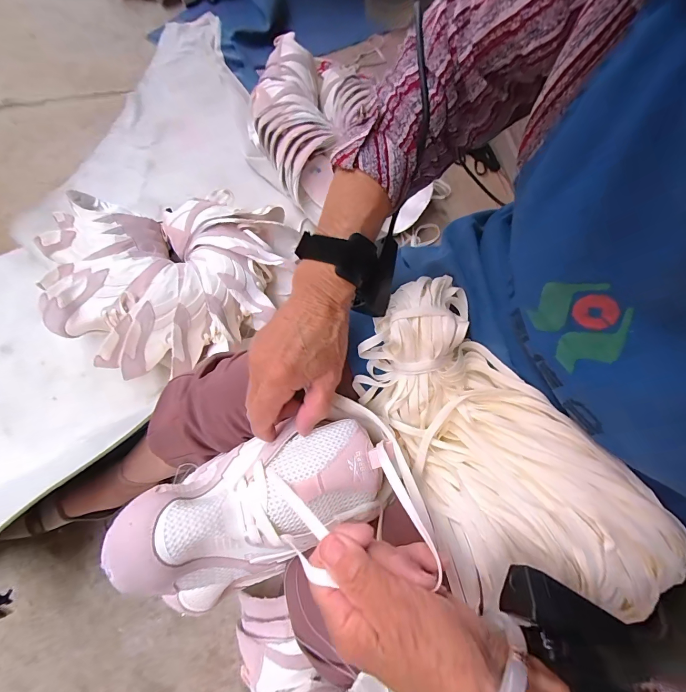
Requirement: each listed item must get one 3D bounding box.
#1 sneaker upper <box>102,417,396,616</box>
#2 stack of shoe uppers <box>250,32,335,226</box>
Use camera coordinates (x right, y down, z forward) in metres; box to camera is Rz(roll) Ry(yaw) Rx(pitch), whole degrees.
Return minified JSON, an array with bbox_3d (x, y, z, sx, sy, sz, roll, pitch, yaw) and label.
[{"bbox_3d":[-0.060,0.124,0.273,0.203,0.084,0.099,-20,72,-10],"label":"sneaker upper"},{"bbox_3d":[-0.116,-0.507,0.803,0.180,0.114,0.441,-9,84,-3],"label":"stack of shoe uppers"}]

